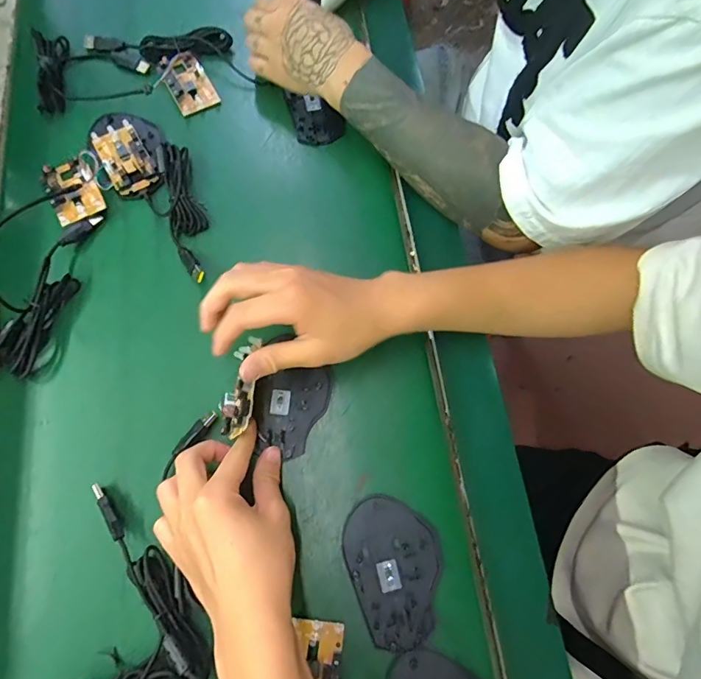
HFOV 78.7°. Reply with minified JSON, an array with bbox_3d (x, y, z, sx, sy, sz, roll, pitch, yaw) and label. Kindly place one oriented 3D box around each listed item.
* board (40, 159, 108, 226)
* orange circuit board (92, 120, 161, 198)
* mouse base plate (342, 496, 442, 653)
[{"bbox_3d":[-0.273,-0.147,0.420,0.044,0.011,0.075,-30,75,-11],"label":"board"},{"bbox_3d":[-0.230,-0.186,0.434,0.044,0.012,0.080,-30,75,-11],"label":"orange circuit board"},{"bbox_3d":[0.038,0.184,0.346,0.073,0.004,0.106,-19,73,-8],"label":"mouse base plate"}]

